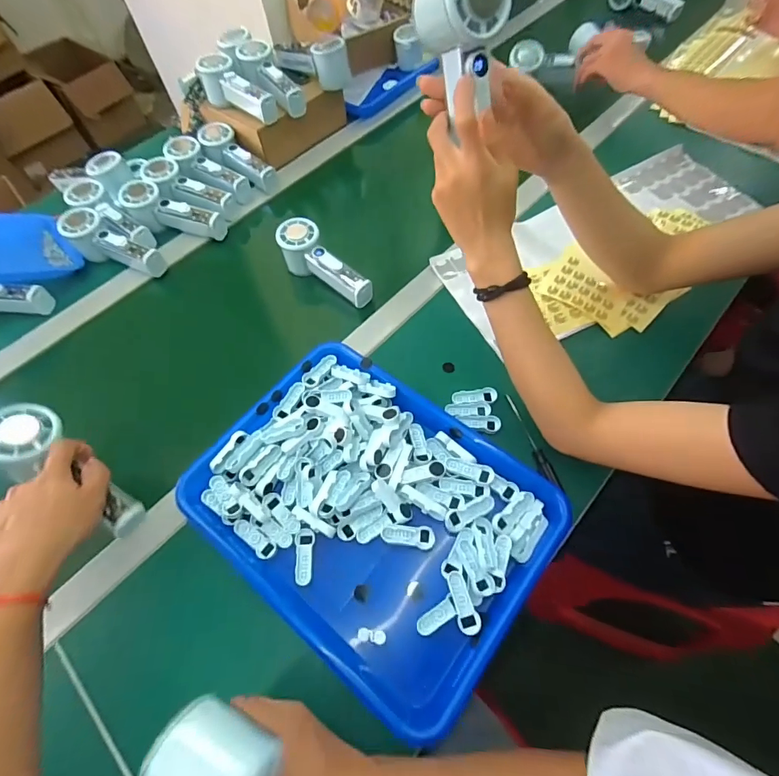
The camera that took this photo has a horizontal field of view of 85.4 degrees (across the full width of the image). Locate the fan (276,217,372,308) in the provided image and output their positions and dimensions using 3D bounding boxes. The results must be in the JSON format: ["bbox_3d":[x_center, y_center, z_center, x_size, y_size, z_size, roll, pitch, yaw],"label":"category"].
[{"bbox_3d":[-0.089,-0.165,0.589,0.157,0.066,0.053,40,69,9],"label":"fan"}]

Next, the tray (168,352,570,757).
[{"bbox_3d":[-0.021,0.119,0.436,0.337,0.052,0.253,34,68,21],"label":"tray"}]

